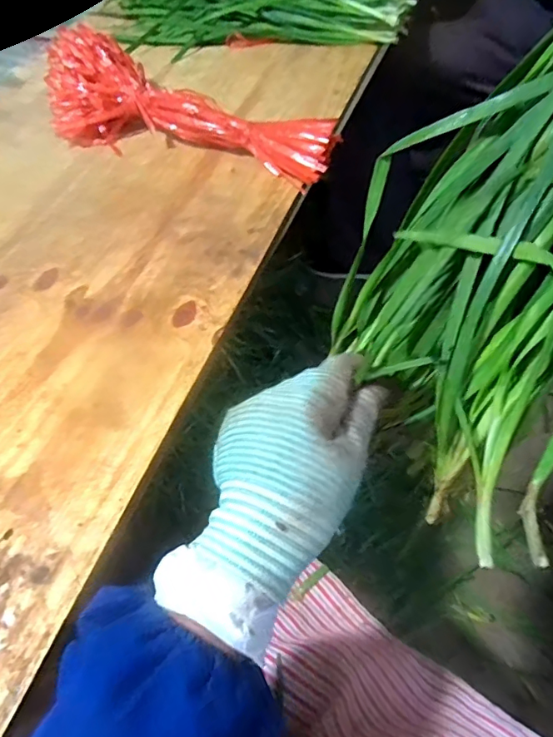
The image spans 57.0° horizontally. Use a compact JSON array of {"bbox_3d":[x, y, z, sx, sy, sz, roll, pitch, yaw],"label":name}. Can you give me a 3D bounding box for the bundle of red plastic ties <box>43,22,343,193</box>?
[{"bbox_3d":[-0.086,-0.263,0.511,0.308,0.083,0.095,18,58,17],"label":"bundle of red plastic ties"}]

